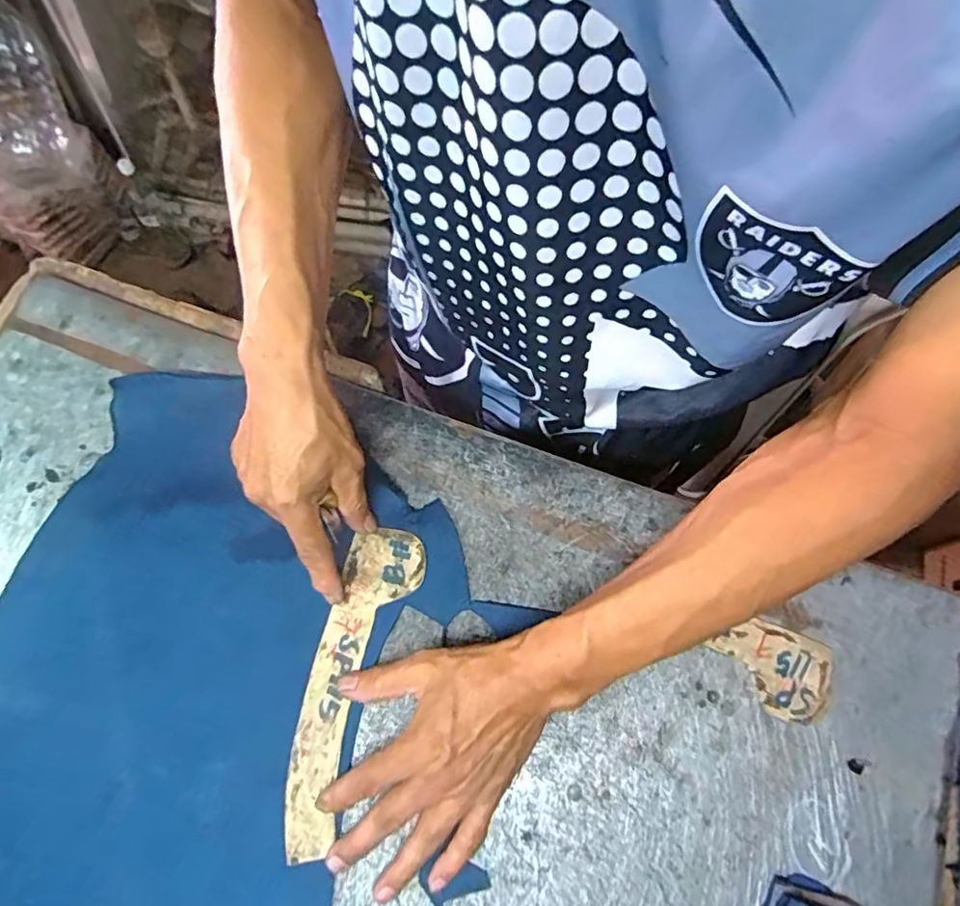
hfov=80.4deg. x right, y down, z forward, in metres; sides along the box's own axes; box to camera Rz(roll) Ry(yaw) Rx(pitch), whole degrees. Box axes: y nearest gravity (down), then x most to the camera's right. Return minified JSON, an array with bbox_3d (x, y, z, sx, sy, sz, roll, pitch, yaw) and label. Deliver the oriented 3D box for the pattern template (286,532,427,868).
[{"bbox_3d":[-0.090,0.152,0.385,0.053,0.005,0.208,15,71,6],"label":"pattern template"}]

